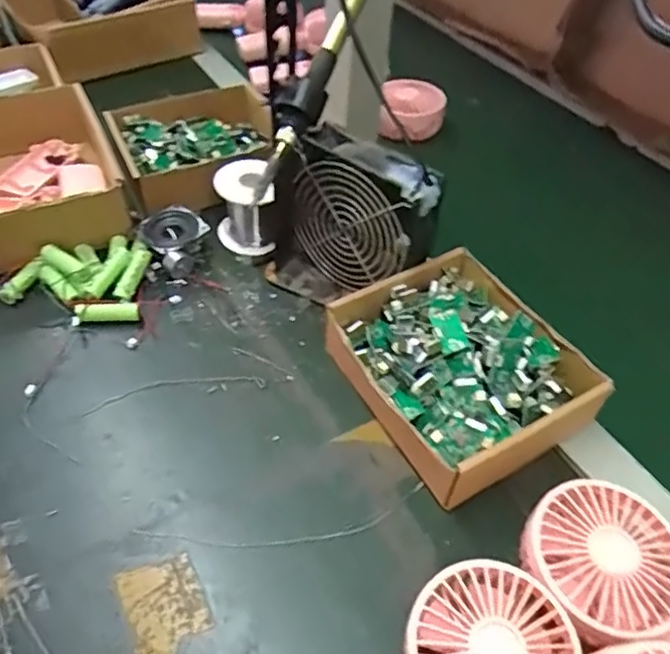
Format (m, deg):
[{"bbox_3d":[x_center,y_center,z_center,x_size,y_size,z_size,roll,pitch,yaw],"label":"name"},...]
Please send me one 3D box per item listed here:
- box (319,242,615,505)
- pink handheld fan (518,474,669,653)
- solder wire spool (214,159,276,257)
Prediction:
[{"bbox_3d":[0.089,0.030,0.449,0.151,0.060,0.166,-21,52,-21],"label":"box"},{"bbox_3d":[0.184,0.173,0.333,0.087,0.046,0.181,-26,54,-25],"label":"pink handheld fan"},{"bbox_3d":[-0.083,-0.109,0.565,0.053,0.077,0.054,2,47,-2],"label":"solder wire spool"}]

